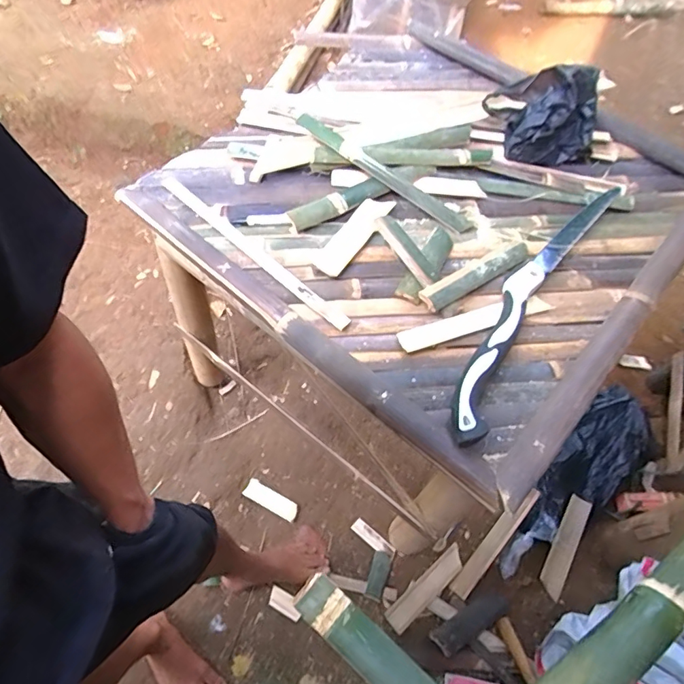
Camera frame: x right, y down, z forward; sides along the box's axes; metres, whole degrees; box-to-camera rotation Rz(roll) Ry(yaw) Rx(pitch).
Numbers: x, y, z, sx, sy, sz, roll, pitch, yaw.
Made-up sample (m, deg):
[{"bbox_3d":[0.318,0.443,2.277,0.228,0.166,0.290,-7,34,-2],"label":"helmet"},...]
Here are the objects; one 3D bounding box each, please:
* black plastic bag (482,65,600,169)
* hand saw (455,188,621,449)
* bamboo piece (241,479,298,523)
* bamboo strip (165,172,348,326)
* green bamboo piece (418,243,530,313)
[{"bbox_3d":[0.385,-0.430,0.906,0.160,0.146,0.151,-8,58,-10],"label":"black plastic bag"},{"bbox_3d":[0.302,-0.086,0.758,0.082,0.037,0.594,31,59,15],"label":"hand saw"},{"bbox_3d":[-0.179,0.396,1.211,0.149,0.021,0.048,29,59,14],"label":"bamboo piece"},{"bbox_3d":[-0.156,-0.157,0.785,0.432,0.008,0.028,40,62,20],"label":"bamboo strip"},{"bbox_3d":[0.217,-0.109,0.773,0.221,0.020,0.042,-29,64,-22],"label":"green bamboo piece"}]

